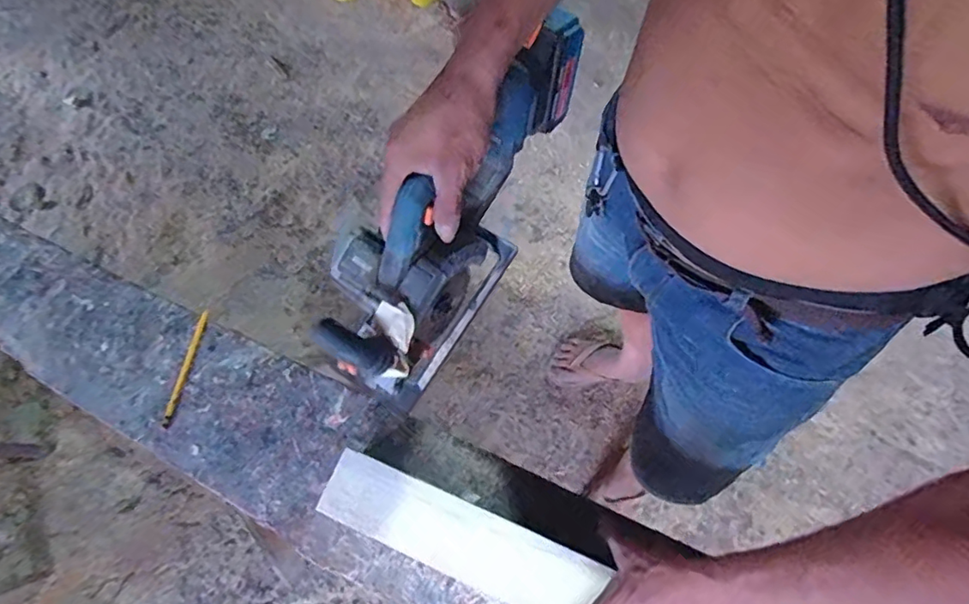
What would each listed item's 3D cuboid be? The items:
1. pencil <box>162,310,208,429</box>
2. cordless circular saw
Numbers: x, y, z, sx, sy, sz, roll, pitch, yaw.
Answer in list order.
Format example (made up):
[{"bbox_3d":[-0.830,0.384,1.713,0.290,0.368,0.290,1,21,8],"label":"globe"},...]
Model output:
[{"bbox_3d":[-0.404,0.088,0.751,0.012,0.007,0.158,11,71,6],"label":"pencil"},{"bbox_3d":[-0.036,-0.095,0.571,0.142,0.169,0.391,35,92,13],"label":"cordless circular saw"}]

